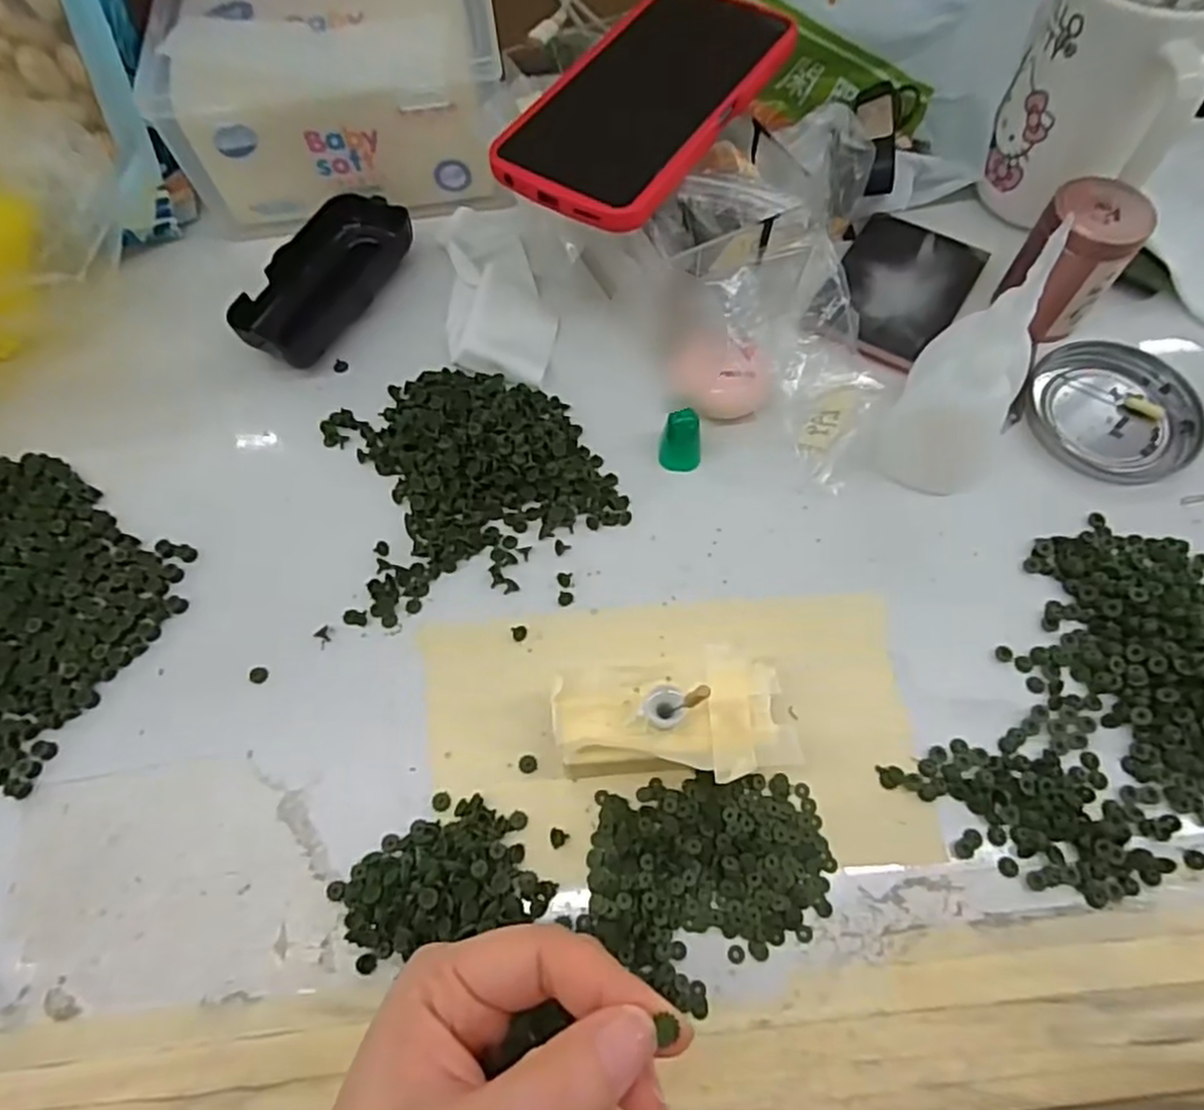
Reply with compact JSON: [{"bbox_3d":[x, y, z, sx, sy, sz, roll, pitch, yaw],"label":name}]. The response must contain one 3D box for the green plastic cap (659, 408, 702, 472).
[{"bbox_3d":[0.038,-0.054,0.340,0.019,0.026,0.017,-1,65,1],"label":"green plastic cap"}]

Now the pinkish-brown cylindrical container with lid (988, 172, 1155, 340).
[{"bbox_3d":[0.227,-0.144,0.355,0.049,0.061,0.045,-1,65,1],"label":"pinkish-brown cylindrical container with lid"}]

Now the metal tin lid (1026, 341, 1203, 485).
[{"bbox_3d":[0.252,-0.071,0.354,0.079,0.009,0.075,-1,65,1],"label":"metal tin lid"}]

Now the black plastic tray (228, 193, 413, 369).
[{"bbox_3d":[-0.149,-0.149,0.388,0.050,0.024,0.107,30,69,14],"label":"black plastic tray"}]

